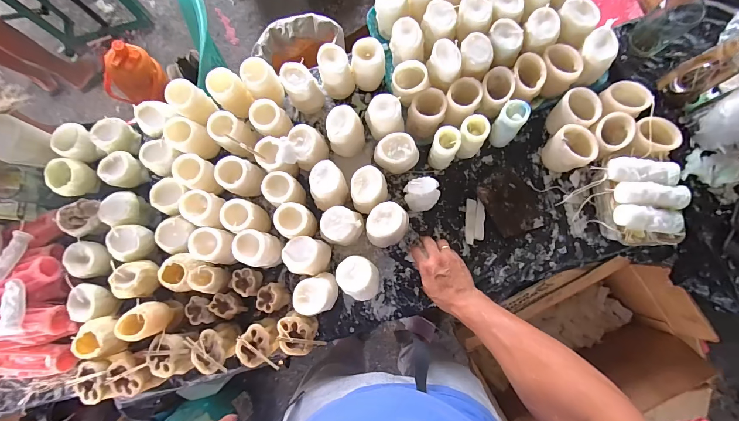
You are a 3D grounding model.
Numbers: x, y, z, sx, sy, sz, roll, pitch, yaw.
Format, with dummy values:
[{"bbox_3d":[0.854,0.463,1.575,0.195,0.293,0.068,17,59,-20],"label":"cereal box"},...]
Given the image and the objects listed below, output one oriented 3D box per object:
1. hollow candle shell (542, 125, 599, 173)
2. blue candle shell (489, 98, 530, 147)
[{"bbox_3d":[0.384,-0.116,0.636,0.056,0.078,0.076,-20,80,0],"label":"hollow candle shell"},{"bbox_3d":[0.268,-0.165,0.644,0.052,0.102,0.059,34,84,8],"label":"blue candle shell"}]

